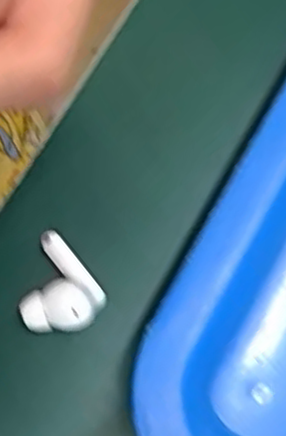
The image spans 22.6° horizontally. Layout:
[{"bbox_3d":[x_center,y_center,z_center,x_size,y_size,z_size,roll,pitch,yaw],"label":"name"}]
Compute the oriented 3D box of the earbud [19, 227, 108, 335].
[{"bbox_3d":[-0.028,0.023,0.223,0.025,0.016,0.031,-38,79,-10],"label":"earbud"}]

